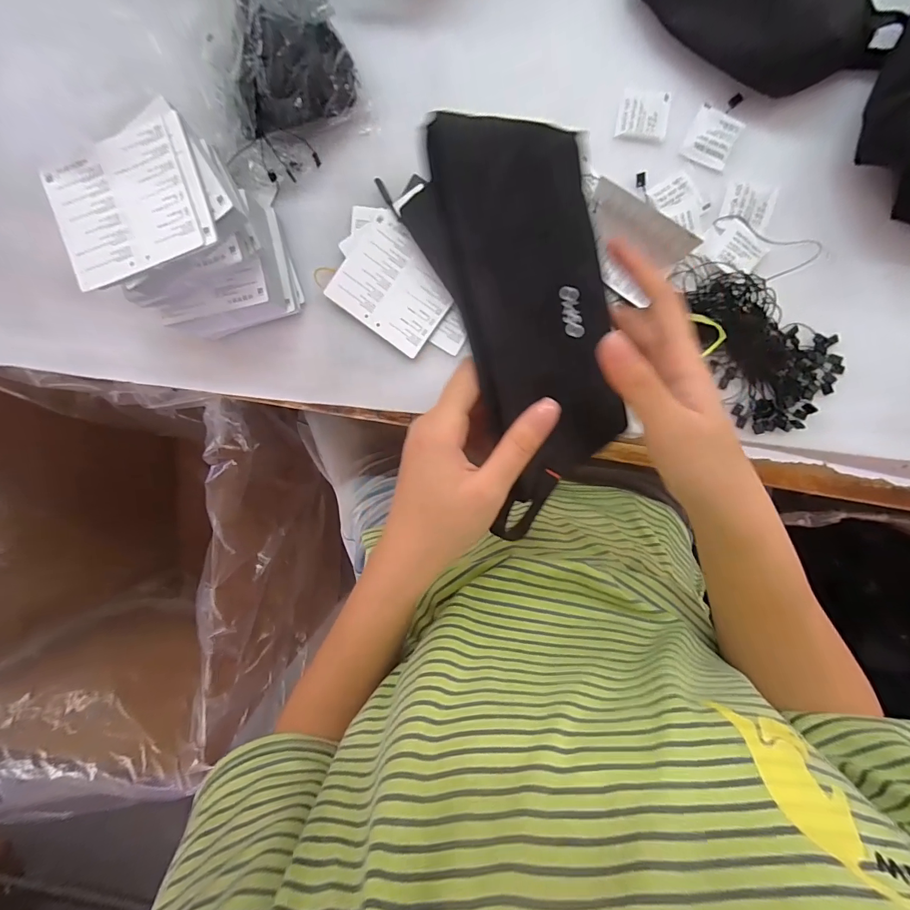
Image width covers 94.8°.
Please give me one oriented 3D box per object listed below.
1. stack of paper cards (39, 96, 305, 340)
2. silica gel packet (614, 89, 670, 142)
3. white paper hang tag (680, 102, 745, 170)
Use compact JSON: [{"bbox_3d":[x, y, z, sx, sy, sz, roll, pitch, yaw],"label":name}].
[{"bbox_3d":[-0.213,-0.168,0.334,0.121,0.093,0.123,-19,94,6],"label":"stack of paper cards"},{"bbox_3d":[0.155,-0.280,0.344,0.040,0.004,0.037,7,96,4],"label":"silica gel packet"},{"bbox_3d":[0.211,-0.259,0.340,0.037,0.004,0.044,26,97,2],"label":"white paper hang tag"}]

